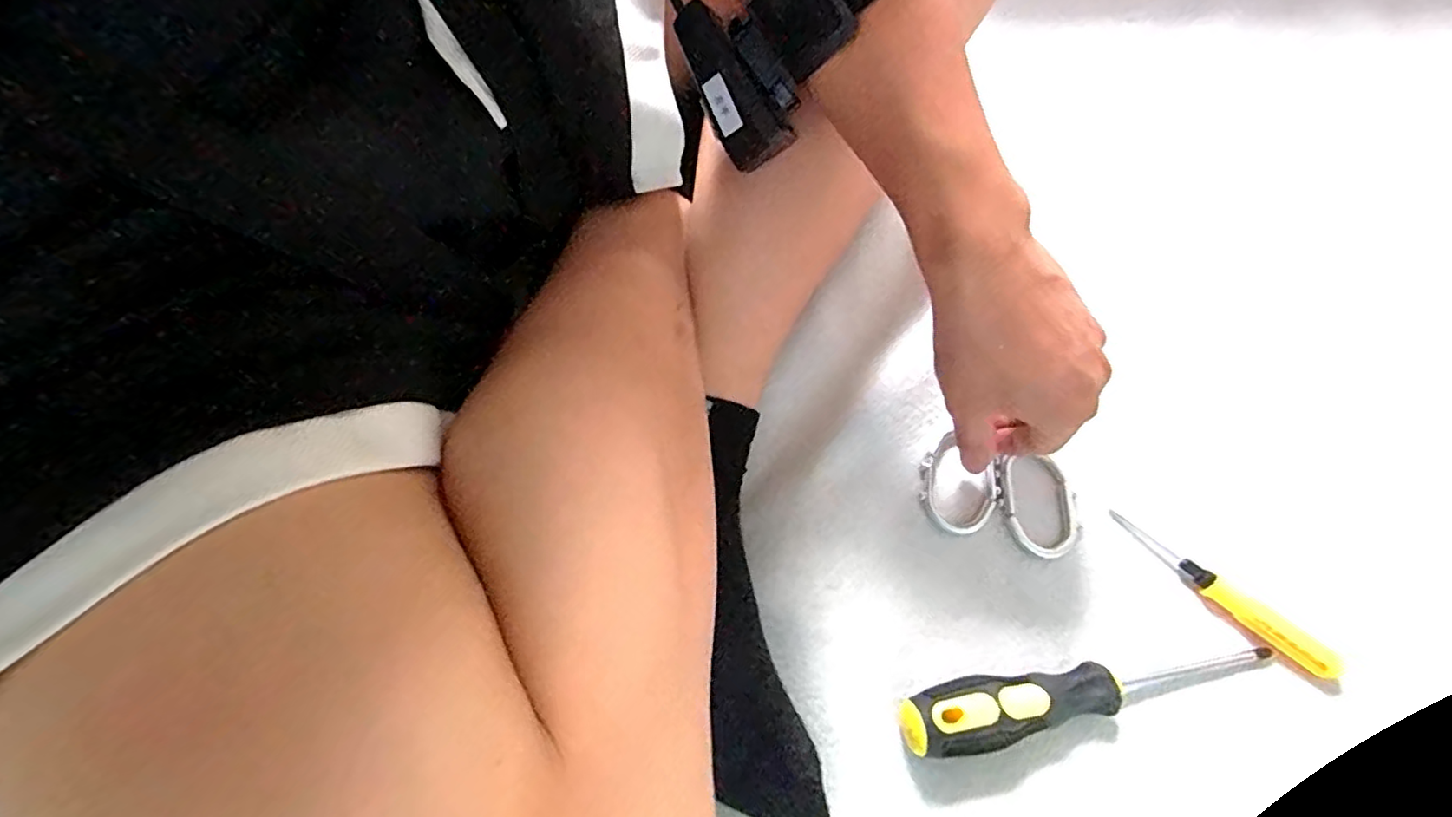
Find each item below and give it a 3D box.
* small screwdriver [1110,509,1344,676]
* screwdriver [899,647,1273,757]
[{"bbox_3d":[0.269,0.099,0.335,0.011,0.015,0.123,-43,78,-16],"label":"small screwdriver"},{"bbox_3d":[0.182,0.136,0.302,0.198,0.030,0.028,-9,71,-7],"label":"screwdriver"}]

